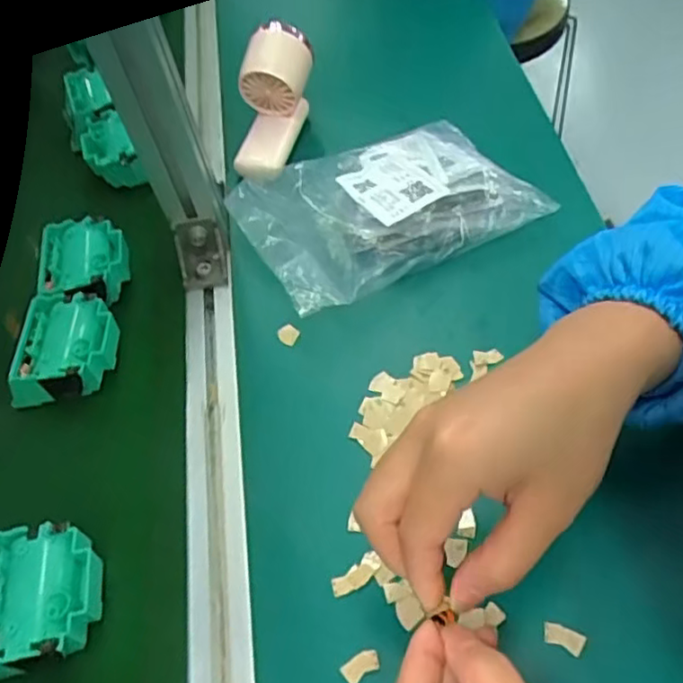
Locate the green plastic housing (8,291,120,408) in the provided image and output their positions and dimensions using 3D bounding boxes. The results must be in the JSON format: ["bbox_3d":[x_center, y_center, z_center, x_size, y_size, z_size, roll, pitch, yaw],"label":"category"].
[{"bbox_3d":[-0.198,0.006,0.480,0.067,0.043,0.076,2,60,4],"label":"green plastic housing"}]

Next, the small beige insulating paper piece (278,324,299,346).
[{"bbox_3d":[-0.040,-0.006,0.482,0.015,0.004,0.013,21,63,15],"label":"small beige insulating paper piece"}]

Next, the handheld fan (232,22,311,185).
[{"bbox_3d":[-0.059,-0.202,0.550,0.053,0.063,0.124,15,104,11],"label":"handheld fan"}]

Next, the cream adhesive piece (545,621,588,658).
[{"bbox_3d":[0.120,0.159,0.351,0.021,0.005,0.011,21,63,15],"label":"cream adhesive piece"}]

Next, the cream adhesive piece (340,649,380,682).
[{"bbox_3d":[0.011,0.175,0.354,0.021,0.004,0.012,-29,62,-13],"label":"cream adhesive piece"}]

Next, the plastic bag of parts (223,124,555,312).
[{"bbox_3d":[0.033,-0.106,0.511,0.203,0.042,0.133,-27,62,-12],"label":"plastic bag of parts"}]

